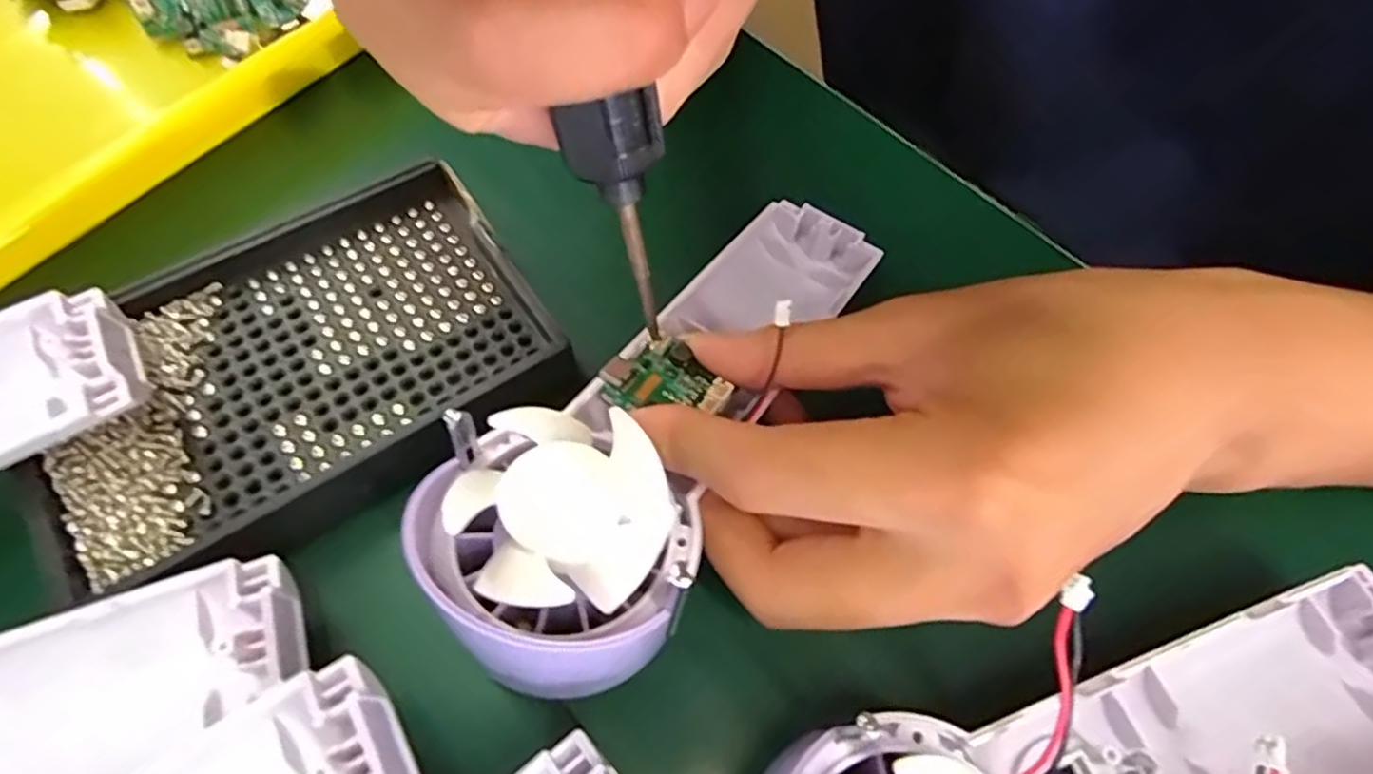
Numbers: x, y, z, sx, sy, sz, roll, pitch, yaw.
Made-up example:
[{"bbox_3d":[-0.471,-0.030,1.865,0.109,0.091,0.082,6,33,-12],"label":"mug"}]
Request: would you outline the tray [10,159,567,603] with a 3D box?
[{"bbox_3d":[-0.113,-0.005,0.203,0.135,0.023,0.088,-33,68,-19],"label":"tray"}]

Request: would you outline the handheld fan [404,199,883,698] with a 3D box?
[{"bbox_3d":[-0.005,-0.005,0.189,0.067,0.029,0.175,27,44,11],"label":"handheld fan"}]

